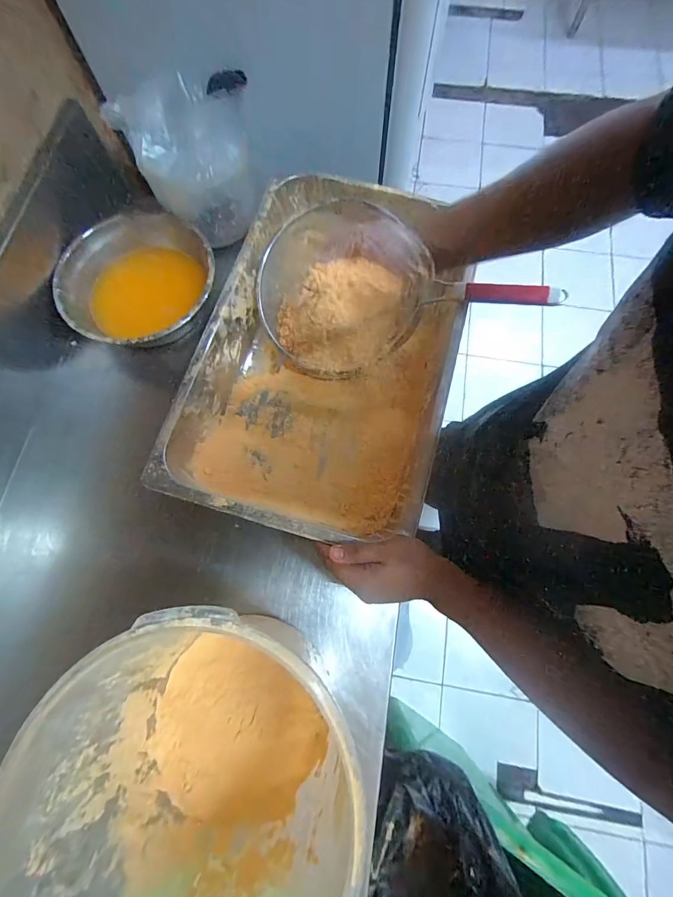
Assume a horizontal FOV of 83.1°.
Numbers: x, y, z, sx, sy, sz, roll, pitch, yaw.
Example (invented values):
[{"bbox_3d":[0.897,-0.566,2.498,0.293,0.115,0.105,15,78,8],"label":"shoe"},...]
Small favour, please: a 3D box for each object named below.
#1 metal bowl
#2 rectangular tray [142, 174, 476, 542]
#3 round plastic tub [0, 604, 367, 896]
[{"bbox_3d":[-0.304,-0.260,0.604,0.211,0.082,0.237,29,76,9],"label":"metal bowl"},{"bbox_3d":[-0.005,-0.139,0.560,0.326,0.110,0.520,17,74,5],"label":"rectangular tray"},{"bbox_3d":[-0.109,0.292,0.381,0.244,0.268,0.261,0,73,0],"label":"round plastic tub"}]

